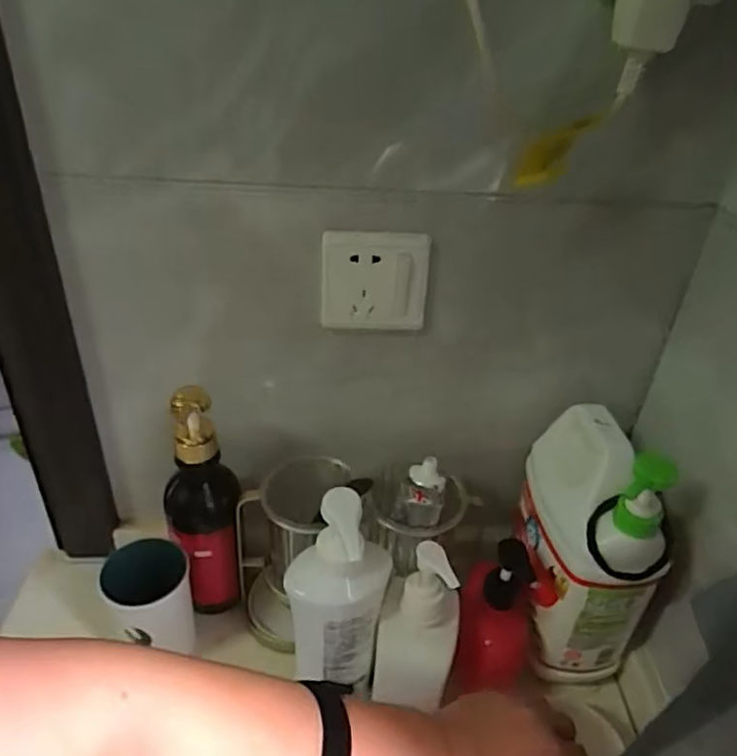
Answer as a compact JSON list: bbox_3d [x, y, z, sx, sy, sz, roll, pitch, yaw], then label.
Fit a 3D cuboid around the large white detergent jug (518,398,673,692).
[{"bbox_3d":[0.184,0.132,0.534,0.084,0.233,0.139,4,35,1],"label":"large white detergent jug"}]

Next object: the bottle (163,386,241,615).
[{"bbox_3d":[-0.145,0.114,0.545,0.060,0.220,0.052,-11,37,-19],"label":"bottle"}]

